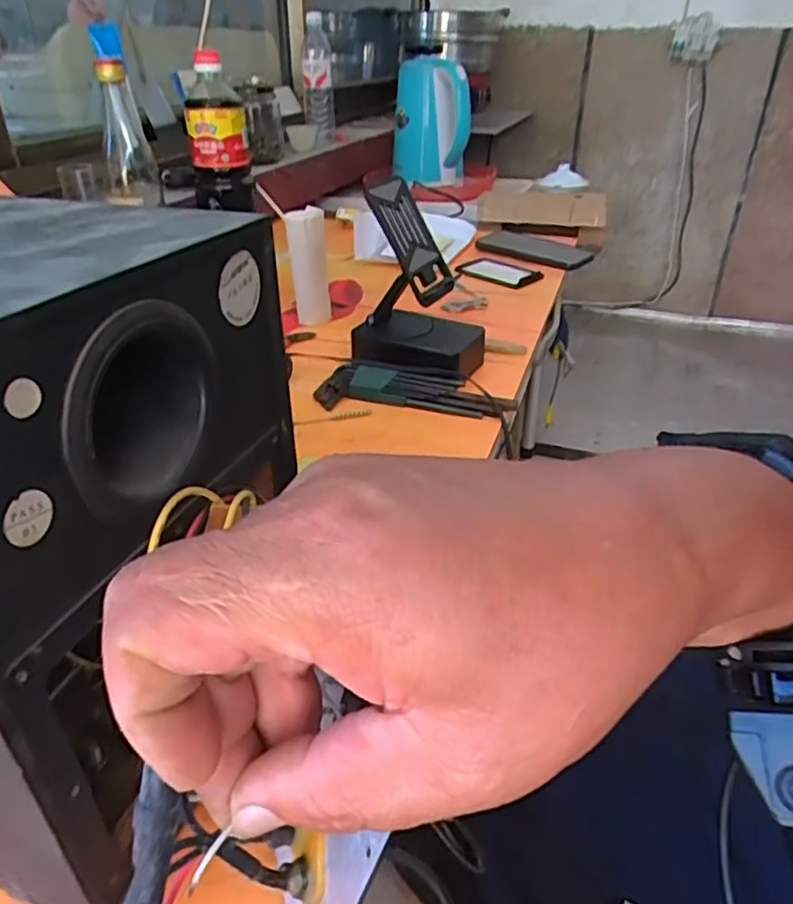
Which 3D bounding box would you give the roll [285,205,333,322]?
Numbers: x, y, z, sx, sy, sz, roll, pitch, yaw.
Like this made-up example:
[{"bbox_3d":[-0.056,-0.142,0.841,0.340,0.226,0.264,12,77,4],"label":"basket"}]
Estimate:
[{"bbox_3d":[-0.100,-0.211,0.741,0.042,0.125,0.039,0,32,0],"label":"roll"}]

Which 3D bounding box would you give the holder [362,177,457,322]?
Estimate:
[{"bbox_3d":[0.014,-0.182,0.619,0.083,0.138,0.062,0,32,0],"label":"holder"}]

